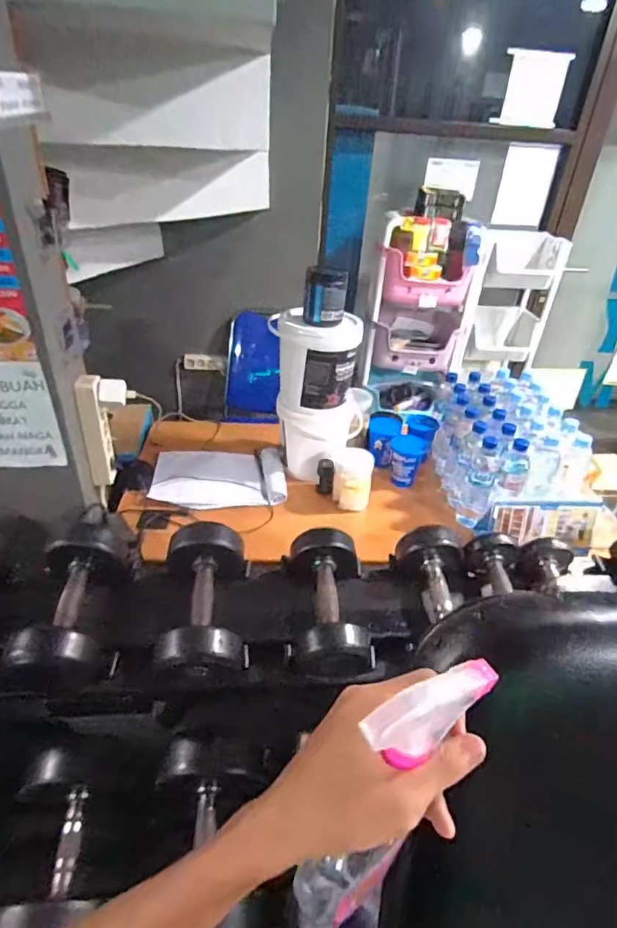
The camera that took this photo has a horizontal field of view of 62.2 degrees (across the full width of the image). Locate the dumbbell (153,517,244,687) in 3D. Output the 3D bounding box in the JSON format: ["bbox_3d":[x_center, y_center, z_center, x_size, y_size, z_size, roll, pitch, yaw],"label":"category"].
[{"bbox_3d":[-0.177,0.241,0.880,0.127,0.129,0.263,0,50,-6],"label":"dumbbell"}]

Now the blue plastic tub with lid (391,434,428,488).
[{"bbox_3d":[0.260,-0.010,1.357,0.085,0.118,0.093,8,35,5],"label":"blue plastic tub with lid"}]

